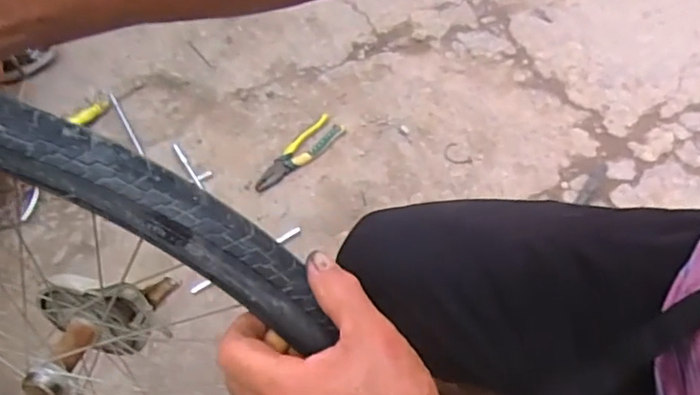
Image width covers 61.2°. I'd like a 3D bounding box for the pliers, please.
[{"bbox_3d":[-0.092,-0.079,1.040,0.061,0.015,0.193,32,60,26],"label":"pliers"}]

